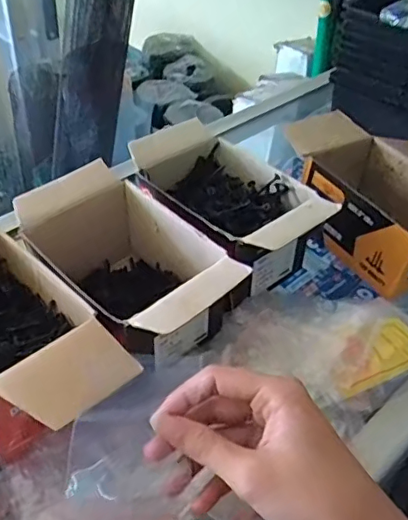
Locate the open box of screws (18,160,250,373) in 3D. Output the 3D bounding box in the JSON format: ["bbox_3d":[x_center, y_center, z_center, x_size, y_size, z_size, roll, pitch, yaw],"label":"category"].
[{"bbox_3d":[-0.052,0.011,0.408,0.103,0.085,0.164,-32,53,-32],"label":"open box of screws"}]

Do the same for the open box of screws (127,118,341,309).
[{"bbox_3d":[0.016,-0.040,0.463,0.101,0.072,0.160,-26,50,-28],"label":"open box of screws"}]

